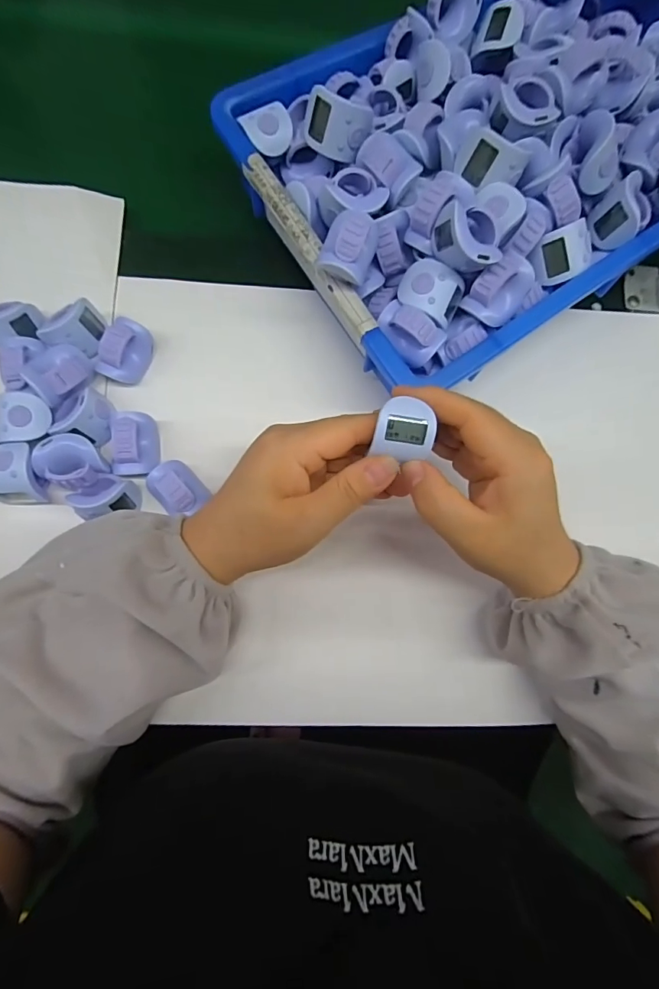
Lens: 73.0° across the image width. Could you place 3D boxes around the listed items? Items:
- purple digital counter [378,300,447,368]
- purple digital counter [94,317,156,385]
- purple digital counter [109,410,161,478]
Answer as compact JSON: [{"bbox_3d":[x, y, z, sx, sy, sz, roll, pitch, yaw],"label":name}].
[{"bbox_3d":[0.051,-0.102,0.274,0.041,0.020,0.026,38,81,2],"label":"purple digital counter"},{"bbox_3d":[-0.139,-0.097,0.302,0.024,0.025,0.042,26,80,0],"label":"purple digital counter"},{"bbox_3d":[-0.130,-0.034,0.297,0.025,0.029,0.040,1,81,-4],"label":"purple digital counter"}]

